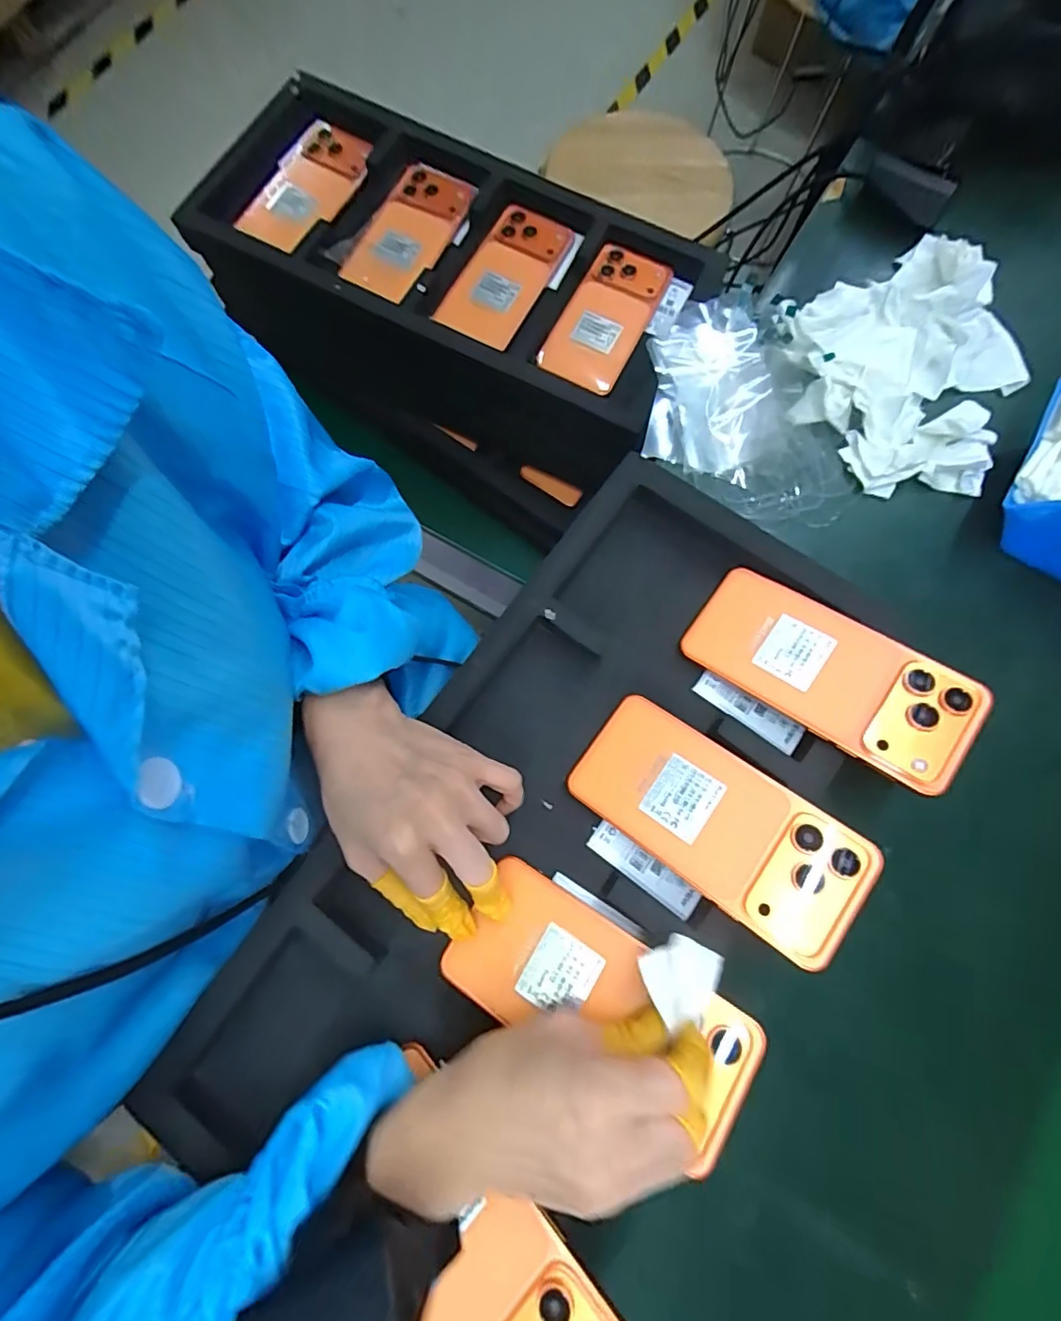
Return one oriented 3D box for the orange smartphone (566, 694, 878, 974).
[{"bbox_3d":[0.105,0.091,0.316,0.162,0.006,0.076,33,79,22],"label":"orange smartphone"}]

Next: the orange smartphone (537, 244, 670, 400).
[{"bbox_3d":[0.071,-0.328,0.522,0.077,0.019,0.158,26,78,8],"label":"orange smartphone"}]

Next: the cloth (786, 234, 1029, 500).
[{"bbox_3d":[0.294,-0.223,0.413,0.184,0.031,0.181,-40,81,-9],"label":"cloth"}]

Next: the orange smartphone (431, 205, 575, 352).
[{"bbox_3d":[-0.027,-0.373,0.528,0.076,0.015,0.158,25,78,5],"label":"orange smartphone"}]

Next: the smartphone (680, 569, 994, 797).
[{"bbox_3d":[0.181,0.006,0.335,0.162,0.009,0.076,34,79,22],"label":"smartphone"}]

